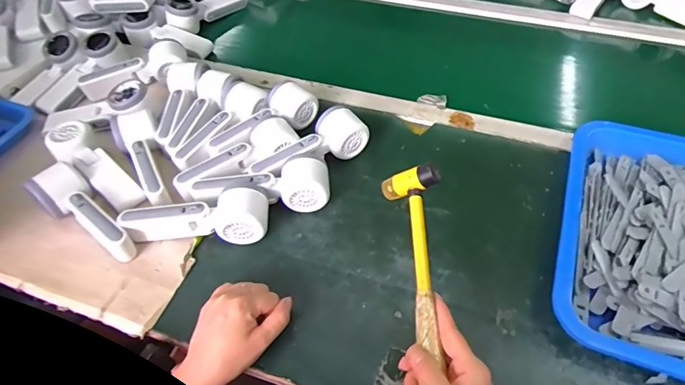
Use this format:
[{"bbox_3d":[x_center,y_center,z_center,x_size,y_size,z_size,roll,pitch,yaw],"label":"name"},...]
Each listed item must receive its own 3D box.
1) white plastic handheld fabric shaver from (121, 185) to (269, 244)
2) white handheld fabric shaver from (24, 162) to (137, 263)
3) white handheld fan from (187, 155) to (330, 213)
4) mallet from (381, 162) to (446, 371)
[{"bbox_3d":[-0.171,0.027,0.507,0.165,0.051,0.050,-3,50,-1],"label":"white plastic handheld fabric shaver"},{"bbox_3d":[-0.307,0.030,0.518,0.152,0.051,0.056,35,59,27],"label":"white handheld fabric shaver"},{"bbox_3d":[-0.102,-0.010,0.534,0.168,0.054,0.051,-6,50,-3],"label":"white handheld fan"},{"bbox_3d":[0.073,0.102,0.415,0.050,0.041,0.264,-1,69,1],"label":"mallet"}]

